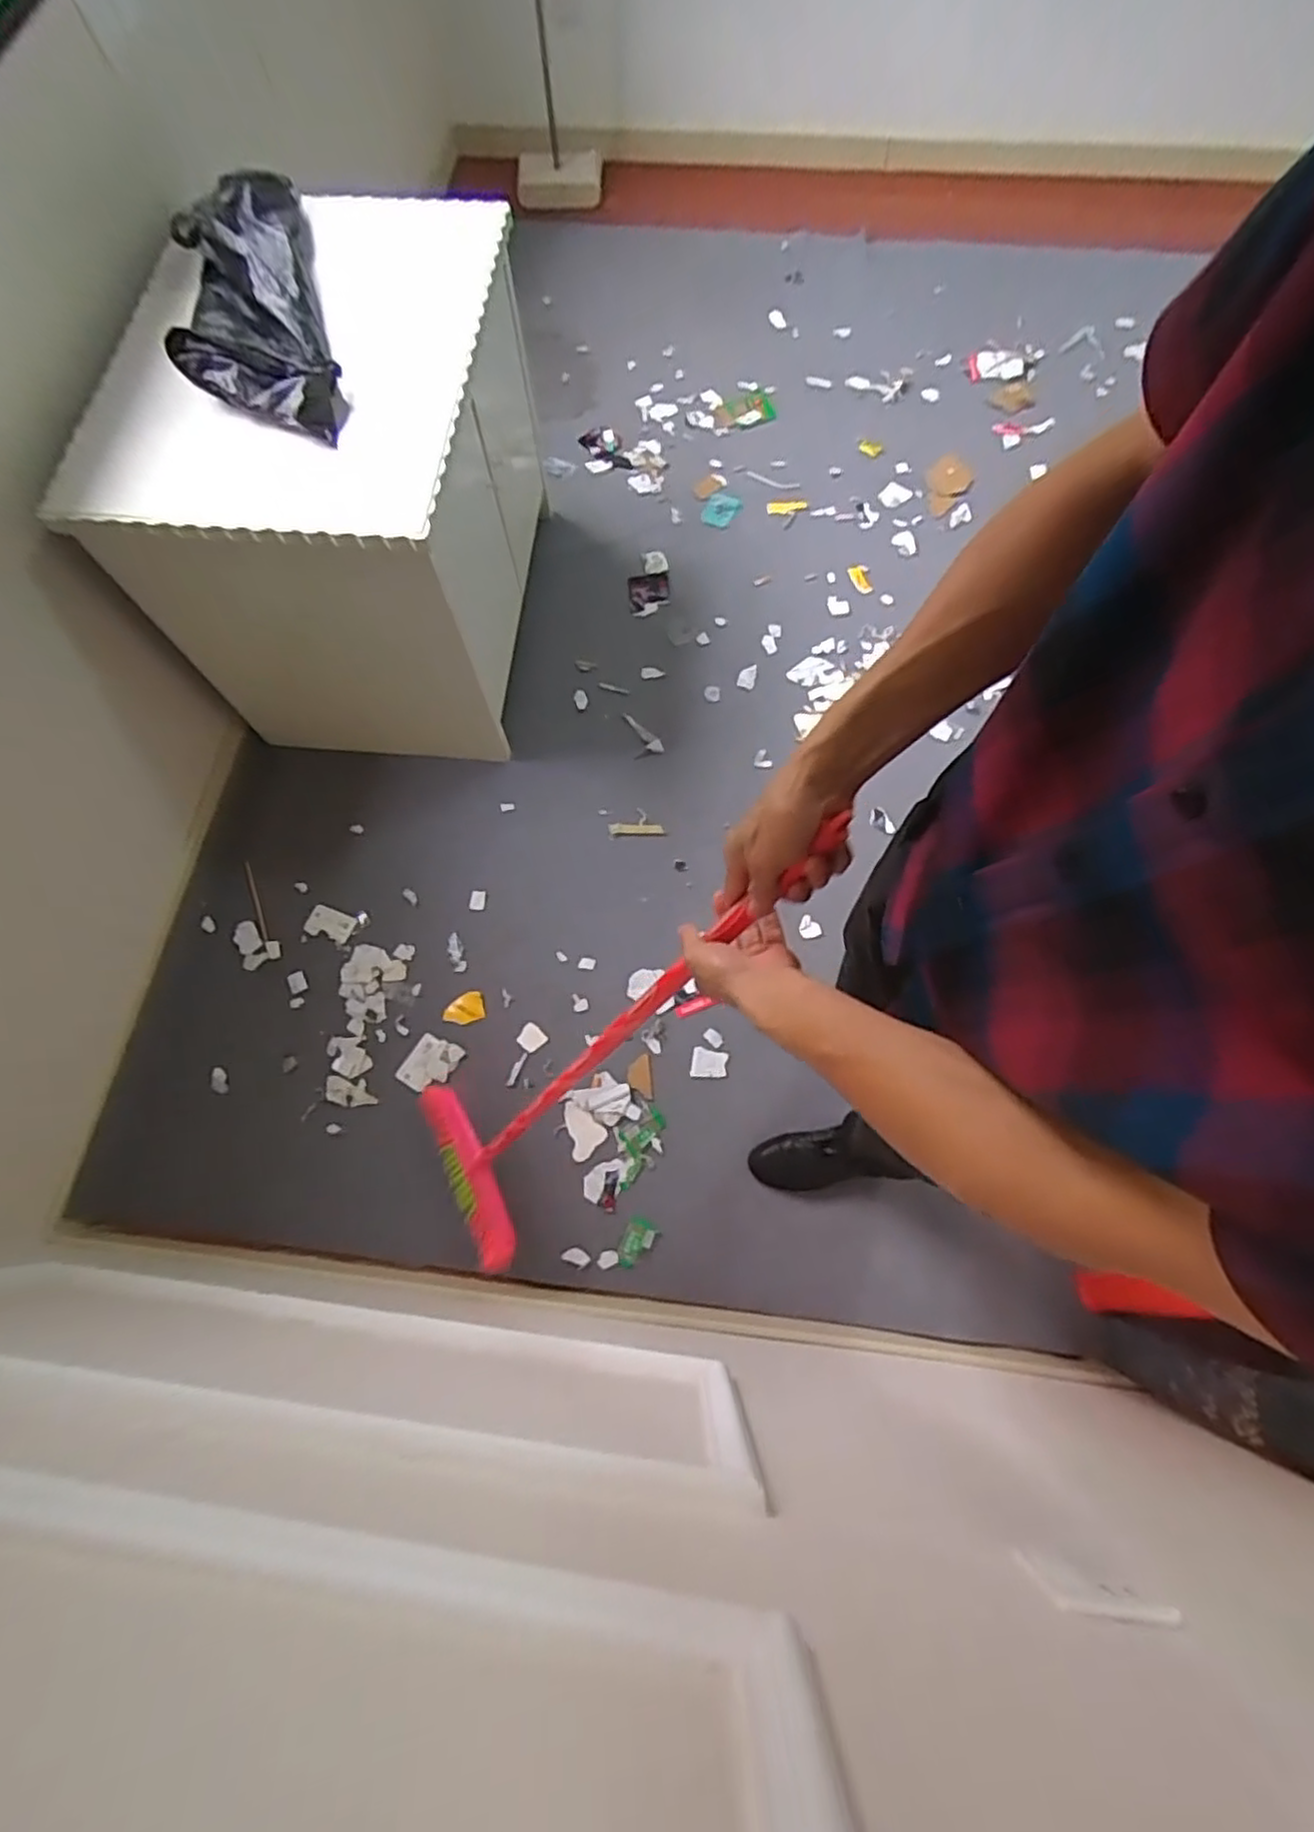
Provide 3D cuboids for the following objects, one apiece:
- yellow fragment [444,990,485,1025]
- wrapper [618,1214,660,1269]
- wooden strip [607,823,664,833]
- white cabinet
[{"bbox_3d":[-0.383,0.183,1.417,0.077,0.018,0.057,-14,71,-4],"label":"yellow fragment"},{"bbox_3d":[-0.033,0.582,1.269,0.057,0.006,0.086,22,72,8],"label":"wrapper"},{"bbox_3d":[-0.045,-0.189,1.536,0.115,0.004,0.023,0,71,1],"label":"wooden strip"},{"bbox_3d":[-0.591,-0.843,1.461,0.583,0.615,0.792,5,71,3],"label":"white cabinet"}]

